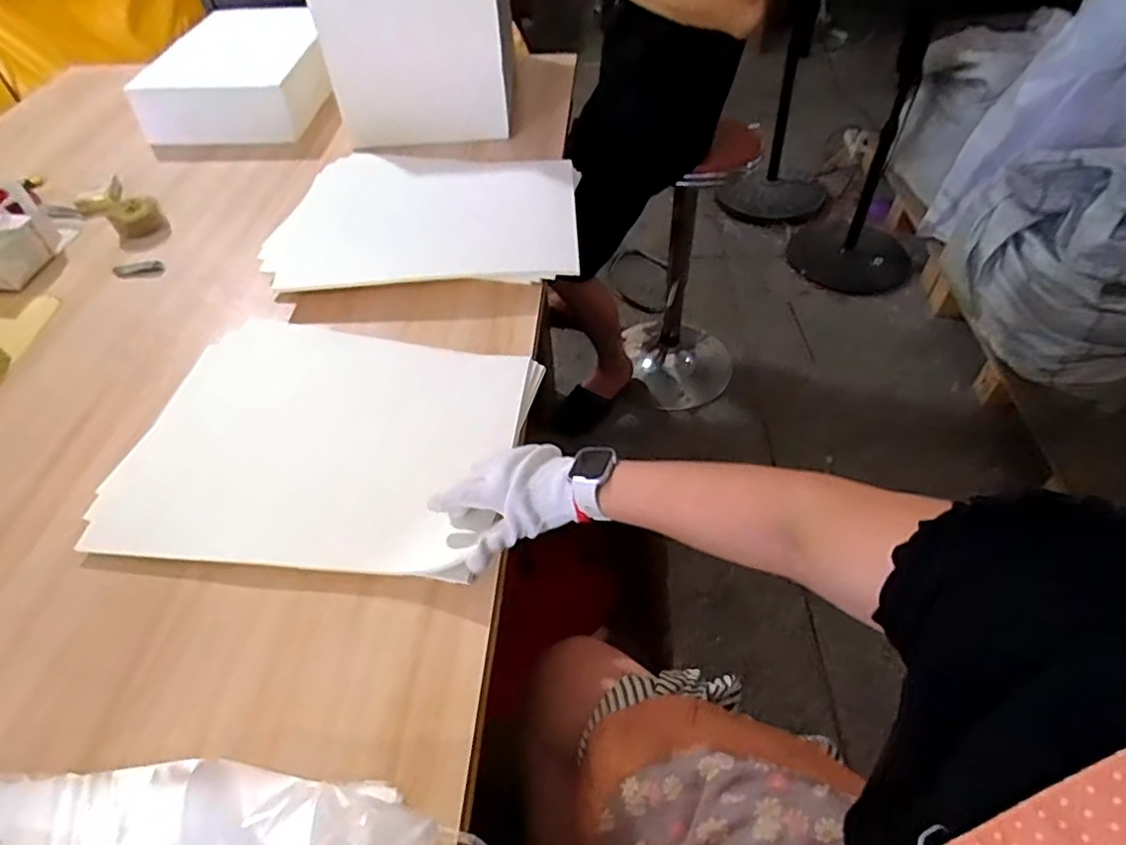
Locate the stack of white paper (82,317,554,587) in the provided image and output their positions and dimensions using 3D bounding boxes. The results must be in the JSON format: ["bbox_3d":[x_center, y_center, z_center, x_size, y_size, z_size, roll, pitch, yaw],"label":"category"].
[{"bbox_3d":[-0.260,0.006,0.717,0.420,0.020,0.340,4,50,6],"label":"stack of white paper"}]

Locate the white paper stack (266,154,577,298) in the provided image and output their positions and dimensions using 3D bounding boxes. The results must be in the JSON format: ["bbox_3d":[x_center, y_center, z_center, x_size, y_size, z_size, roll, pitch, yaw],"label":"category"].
[{"bbox_3d":[-0.203,-0.310,0.972,0.444,0.062,0.318,0,50,3],"label":"white paper stack"}]

